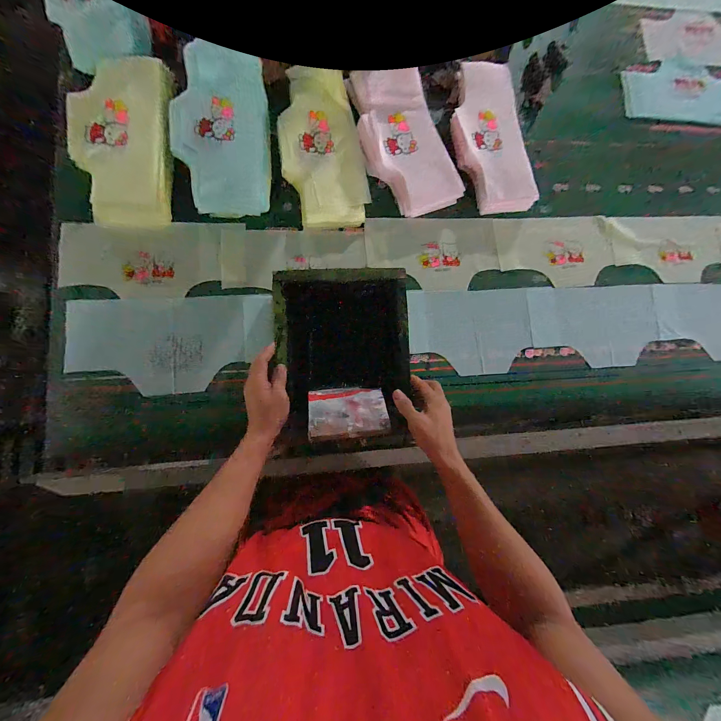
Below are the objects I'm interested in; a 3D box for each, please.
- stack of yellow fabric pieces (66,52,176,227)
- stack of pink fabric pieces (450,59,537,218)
[{"bbox_3d":[-0.405,-0.376,0.523,0.156,0.040,0.295,-1,83,-3],"label":"stack of yellow fabric pieces"},{"bbox_3d":[0.265,-0.444,0.613,0.152,0.045,0.300,-12,84,-4],"label":"stack of pink fabric pieces"}]

